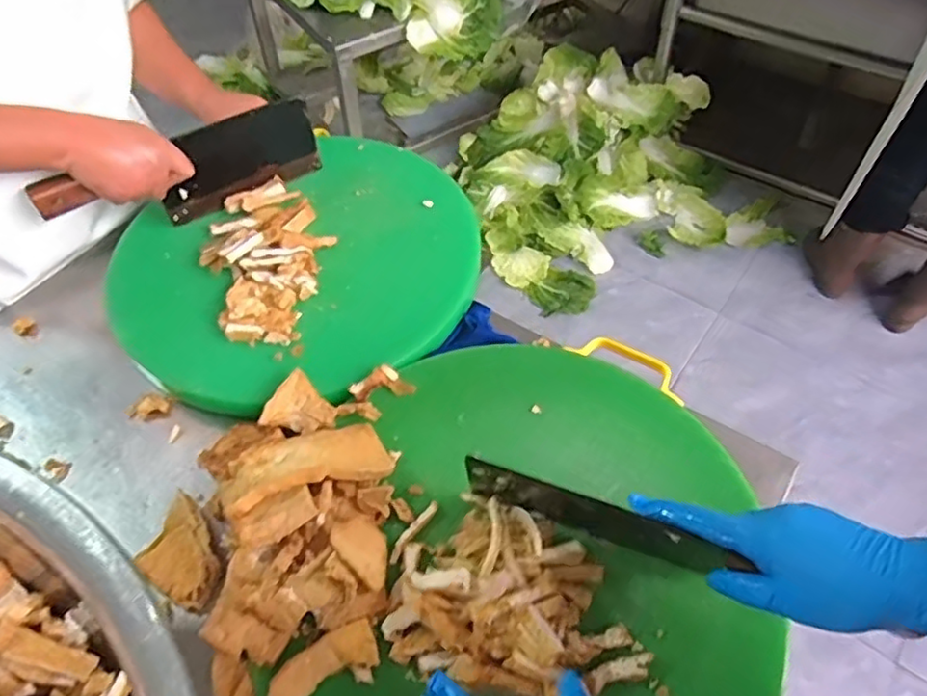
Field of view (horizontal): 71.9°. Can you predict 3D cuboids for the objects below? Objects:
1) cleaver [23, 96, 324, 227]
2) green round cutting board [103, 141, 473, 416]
[{"bbox_3d":[-0.303,-0.194,0.712,0.293,0.098,0.038,-34,60,-20],"label":"cleaver"},{"bbox_3d":[-0.165,-0.091,0.690,0.381,0.034,0.332,-30,59,-17],"label":"green round cutting board"}]

